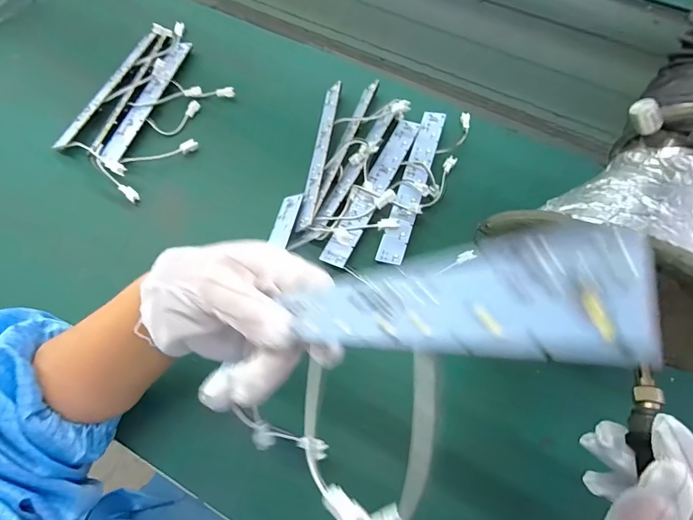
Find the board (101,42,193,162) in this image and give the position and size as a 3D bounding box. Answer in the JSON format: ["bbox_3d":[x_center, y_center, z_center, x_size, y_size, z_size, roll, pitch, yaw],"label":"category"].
[{"bbox_3d":[-0.222,-0.185,0.426,0.022,0.005,0.189,12,63,3],"label":"board"}]

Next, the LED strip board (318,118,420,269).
[{"bbox_3d":[0.028,-0.074,0.382,0.024,0.010,0.192,24,64,9],"label":"LED strip board"}]

